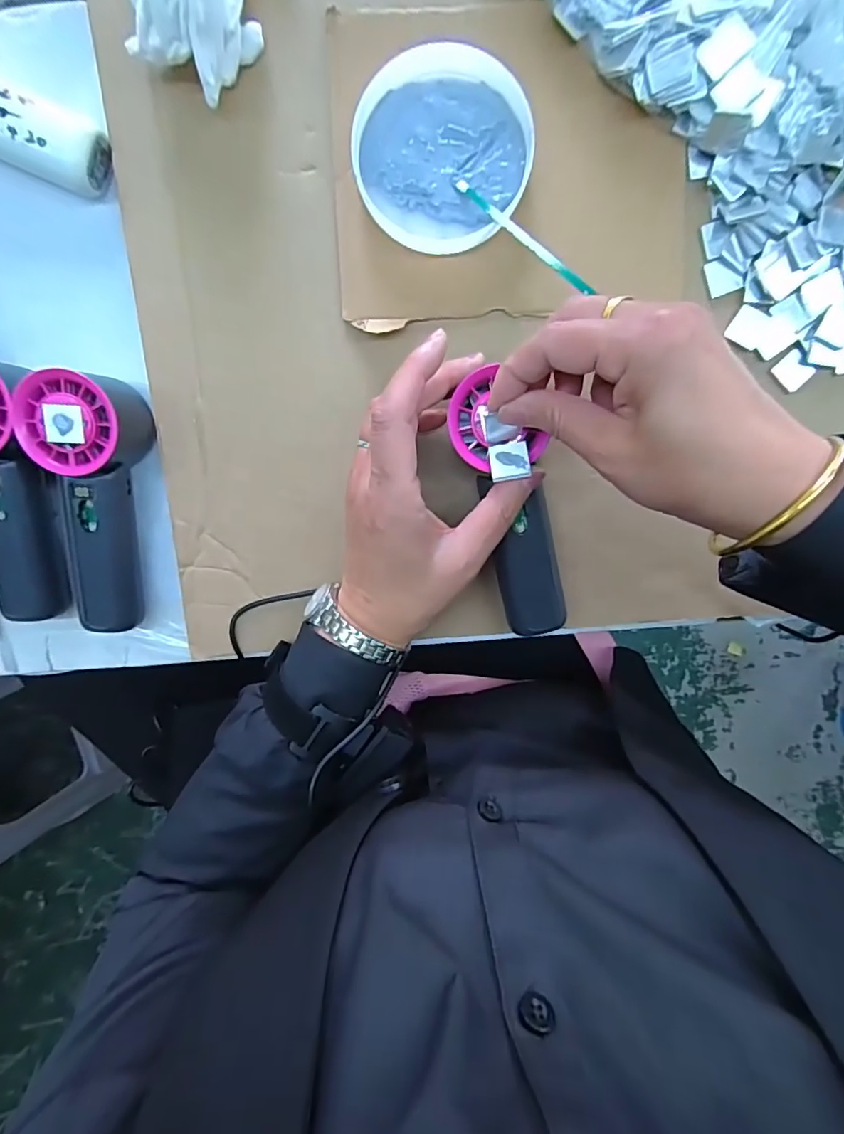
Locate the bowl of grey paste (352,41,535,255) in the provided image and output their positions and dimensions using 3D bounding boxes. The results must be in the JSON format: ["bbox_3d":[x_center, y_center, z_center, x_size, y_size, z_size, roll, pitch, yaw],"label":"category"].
[{"bbox_3d":[0.011,-0.242,0.306,0.097,0.016,0.105,0,97,1],"label":"bowl of grey paste"}]

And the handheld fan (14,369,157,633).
[{"bbox_3d":[-0.202,-0.036,0.323,0.049,0.053,0.151,5,97,1],"label":"handheld fan"}]

